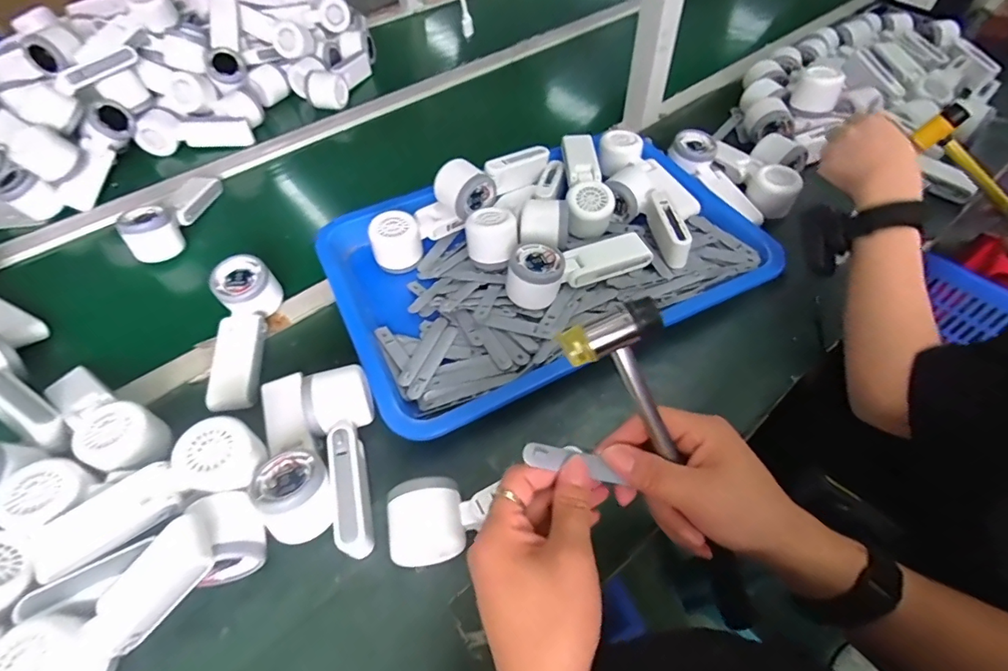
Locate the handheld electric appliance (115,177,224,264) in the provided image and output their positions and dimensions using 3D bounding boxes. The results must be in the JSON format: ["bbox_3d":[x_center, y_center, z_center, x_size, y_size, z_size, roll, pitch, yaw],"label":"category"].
[{"bbox_3d":[-0.444,-0.170,0.647,0.050,0.055,0.166,-2,52,1],"label":"handheld electric appliance"}]

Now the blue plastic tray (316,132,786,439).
[{"bbox_3d":[0.046,-0.102,0.556,0.468,0.063,0.311,-23,55,-15],"label":"blue plastic tray"}]

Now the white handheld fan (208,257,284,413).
[{"bbox_3d":[-0.278,-0.001,0.513,0.054,0.045,0.163,-4,69,-1],"label":"white handheld fan"}]

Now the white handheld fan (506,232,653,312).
[{"bbox_3d":[0.081,-0.081,0.529,0.161,0.047,0.046,-20,54,-13],"label":"white handheld fan"}]

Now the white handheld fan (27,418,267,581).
[{"bbox_3d":[-0.281,0.123,0.376,0.172,0.038,0.050,-24,55,-15],"label":"white handheld fan"}]

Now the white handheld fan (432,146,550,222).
[{"bbox_3d":[-0.003,-0.200,0.589,0.167,0.048,0.052,-33,58,-21],"label":"white handheld fan"}]

